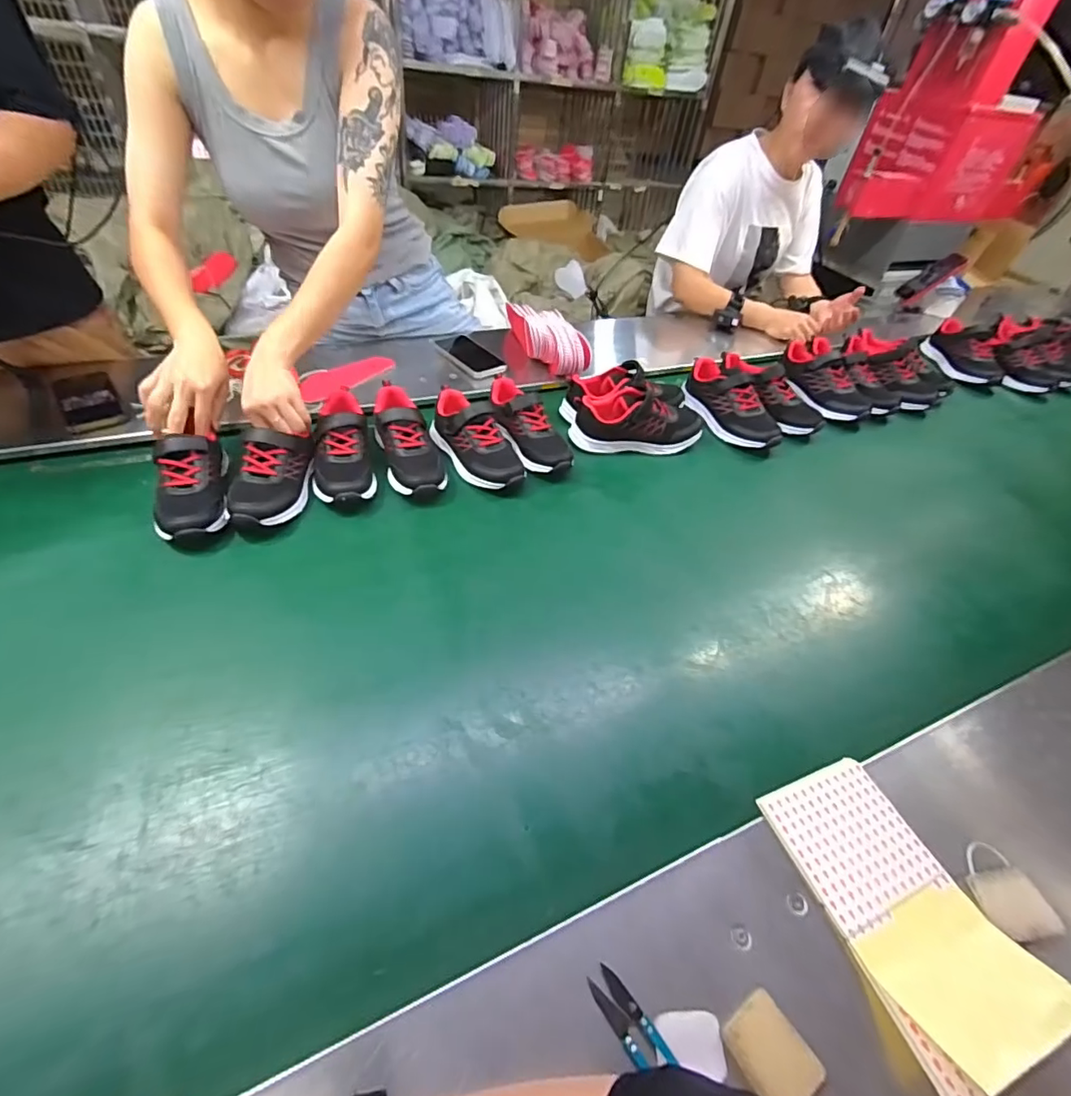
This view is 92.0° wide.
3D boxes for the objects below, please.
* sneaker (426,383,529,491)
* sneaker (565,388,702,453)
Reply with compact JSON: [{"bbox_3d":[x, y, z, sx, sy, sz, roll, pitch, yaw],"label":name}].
[{"bbox_3d":[-0.095,-0.173,0.811,0.090,0.081,0.210,-27,67,-30],"label":"sneaker"},{"bbox_3d":[0.175,-0.215,0.887,0.236,0.082,0.106,6,45,-1],"label":"sneaker"}]

